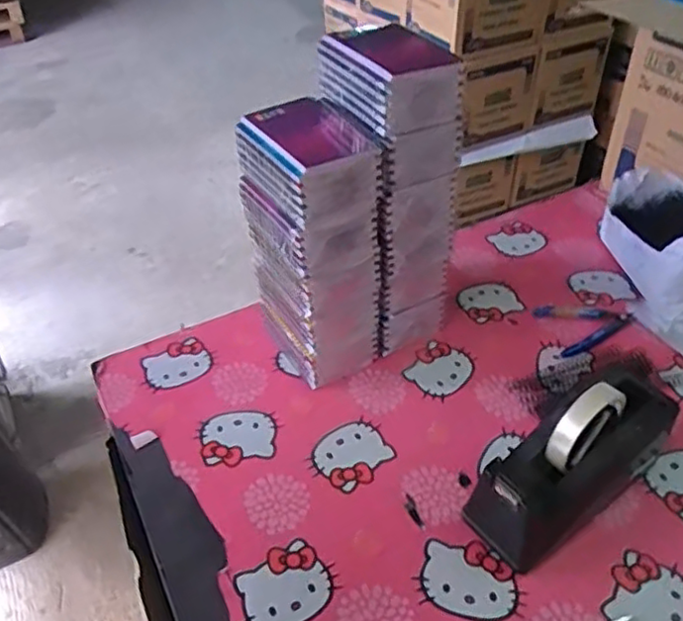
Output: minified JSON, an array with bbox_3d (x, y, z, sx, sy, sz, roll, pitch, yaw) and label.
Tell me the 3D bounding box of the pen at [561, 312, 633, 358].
[{"bbox_3d":[0.308,0.030,0.785,0.113,0.008,0.017,-24,46,-24],"label":"pen"}]

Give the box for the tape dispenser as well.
[{"bbox_3d":[0.214,0.136,0.594,0.221,0.124,0.079,-27,47,-27],"label":"tape dispenser"}]

